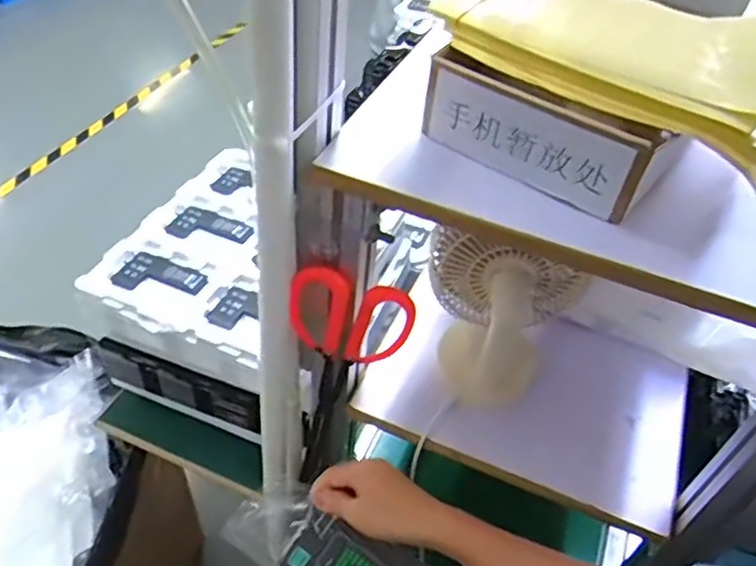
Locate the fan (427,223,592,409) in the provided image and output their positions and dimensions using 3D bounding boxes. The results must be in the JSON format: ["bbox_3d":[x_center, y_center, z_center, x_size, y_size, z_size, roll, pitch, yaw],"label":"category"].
[{"bbox_3d":[0.101,0.027,0.630,0.141,0.169,0.078,23,47,15],"label":"fan"}]

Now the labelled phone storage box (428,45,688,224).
[{"bbox_3d":[0.113,-0.109,0.467,0.161,0.059,0.054,30,50,22],"label":"labelled phone storage box"}]

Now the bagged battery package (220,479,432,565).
[{"bbox_3d":[-0.046,0.260,0.618,0.194,0.012,0.092,30,90,8],"label":"bagged battery package"}]

